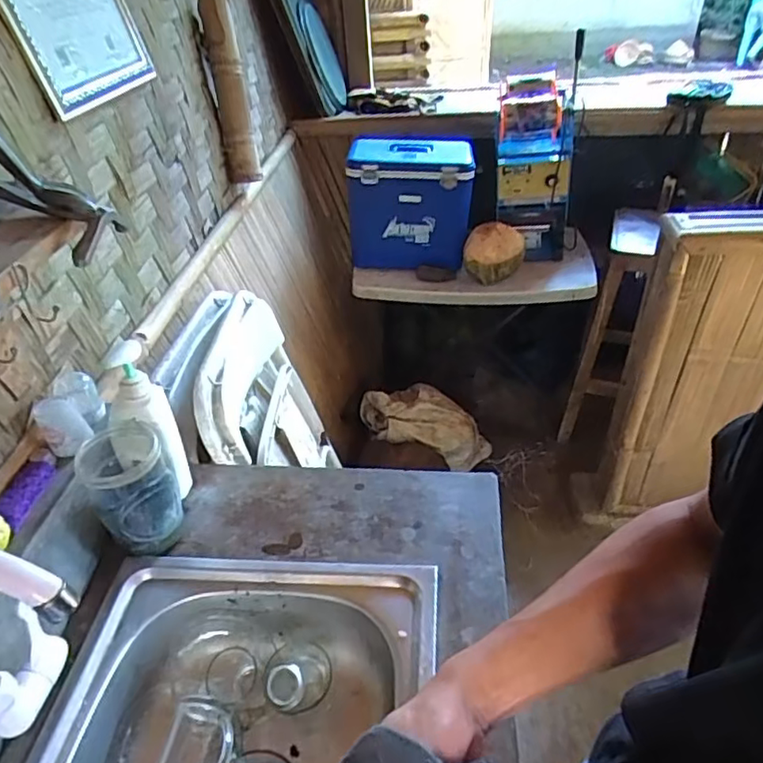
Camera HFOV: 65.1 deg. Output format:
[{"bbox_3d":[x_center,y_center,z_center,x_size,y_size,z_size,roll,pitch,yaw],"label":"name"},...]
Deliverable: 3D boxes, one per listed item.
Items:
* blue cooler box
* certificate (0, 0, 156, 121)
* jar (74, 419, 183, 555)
[{"bbox_3d":[0.092,-0.554,1.848,0.373,0.337,0.222,-4,38,-1],"label":"blue cooler box"},{"bbox_3d":[-0.497,-0.613,0.979,0.027,0.261,0.381,-11,36,14],"label":"certificate"},{"bbox_3d":[-0.319,0.136,0.774,0.093,0.151,0.109,-21,42,-21],"label":"jar"}]

